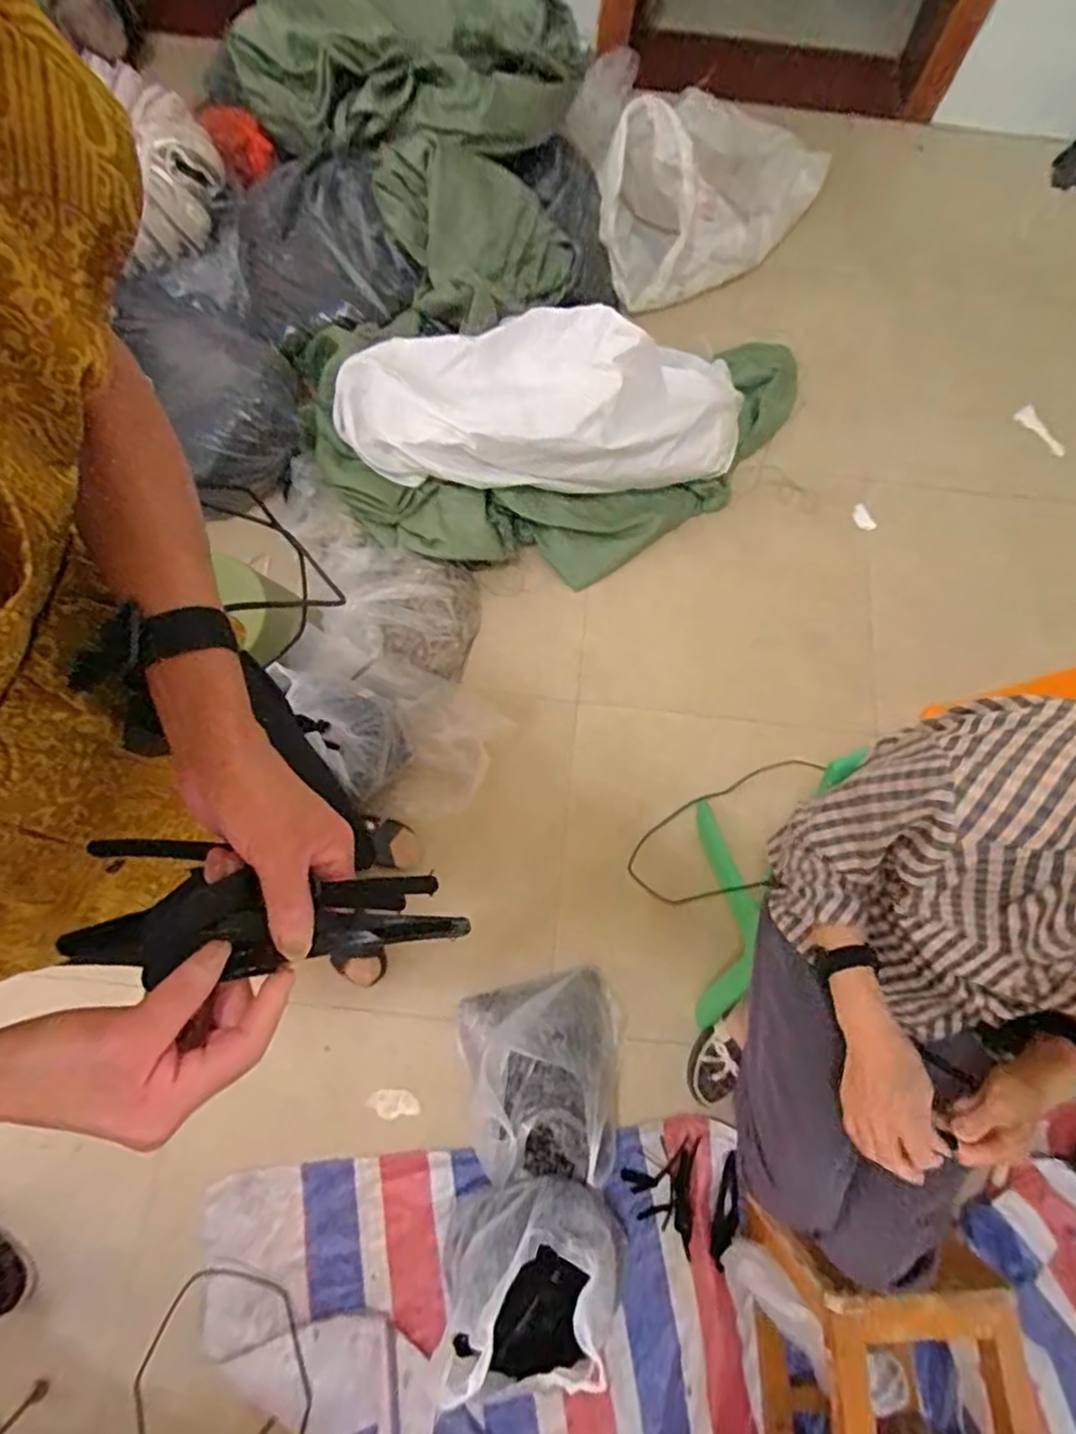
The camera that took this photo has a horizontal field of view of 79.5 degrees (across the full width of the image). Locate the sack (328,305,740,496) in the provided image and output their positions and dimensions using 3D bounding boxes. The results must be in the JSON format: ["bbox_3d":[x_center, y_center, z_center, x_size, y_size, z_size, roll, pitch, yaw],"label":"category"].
[{"bbox_3d":[0.002,-0.622,1.278,0.804,0.203,0.295,-5,74,-3],"label":"sack"}]

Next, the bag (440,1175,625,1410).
[{"bbox_3d":[-0.023,0.800,0.919,0.233,0.236,0.221,8,73,2],"label":"bag"}]

